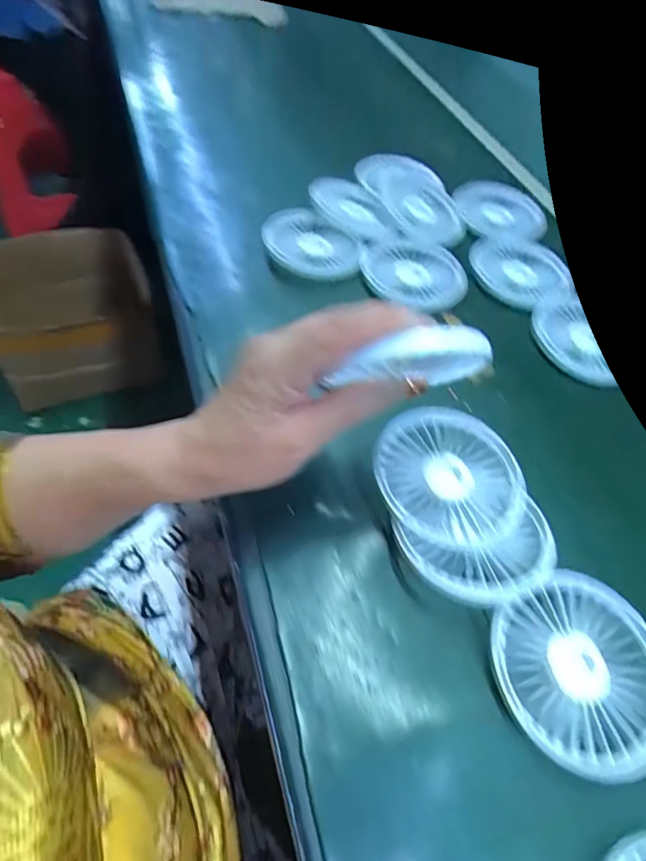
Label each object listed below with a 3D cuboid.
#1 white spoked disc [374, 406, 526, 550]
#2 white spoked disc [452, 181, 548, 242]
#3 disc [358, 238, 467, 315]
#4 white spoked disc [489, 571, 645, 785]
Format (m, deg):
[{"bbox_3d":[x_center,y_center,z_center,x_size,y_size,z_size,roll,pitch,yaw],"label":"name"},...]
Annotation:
[{"bbox_3d":[0.077,0.026,0.295,0.089,0.007,0.088,3,59,-5],"label":"white spoked disc"},{"bbox_3d":[0.187,-0.233,0.512,0.093,0.006,0.107,10,54,-2],"label":"white spoked disc"},{"bbox_3d":[0.085,-0.145,0.439,0.096,0.007,0.090,4,54,-6],"label":"disc"},{"bbox_3d":[0.133,0.125,0.250,0.089,0.016,0.086,4,54,-6],"label":"white spoked disc"}]

